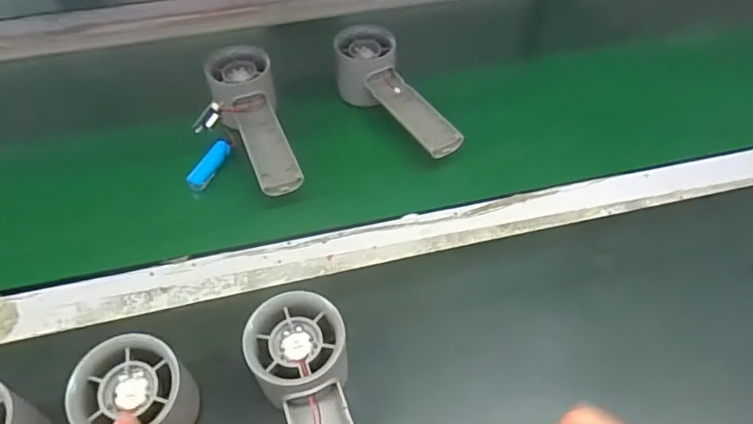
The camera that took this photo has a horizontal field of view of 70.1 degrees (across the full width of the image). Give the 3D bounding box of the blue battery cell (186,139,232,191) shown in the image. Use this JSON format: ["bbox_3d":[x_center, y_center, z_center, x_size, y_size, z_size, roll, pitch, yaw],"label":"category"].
[{"bbox_3d":[-0.144,-0.041,0.462,0.014,0.013,0.051,21,54,16],"label":"blue battery cell"}]

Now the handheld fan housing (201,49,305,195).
[{"bbox_3d":[-0.106,-0.072,0.466,0.054,0.063,0.149,-14,53,-11],"label":"handheld fan housing"}]

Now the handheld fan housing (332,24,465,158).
[{"bbox_3d":[0.013,-0.102,0.487,0.061,0.059,0.153,-24,55,-18],"label":"handheld fan housing"}]

